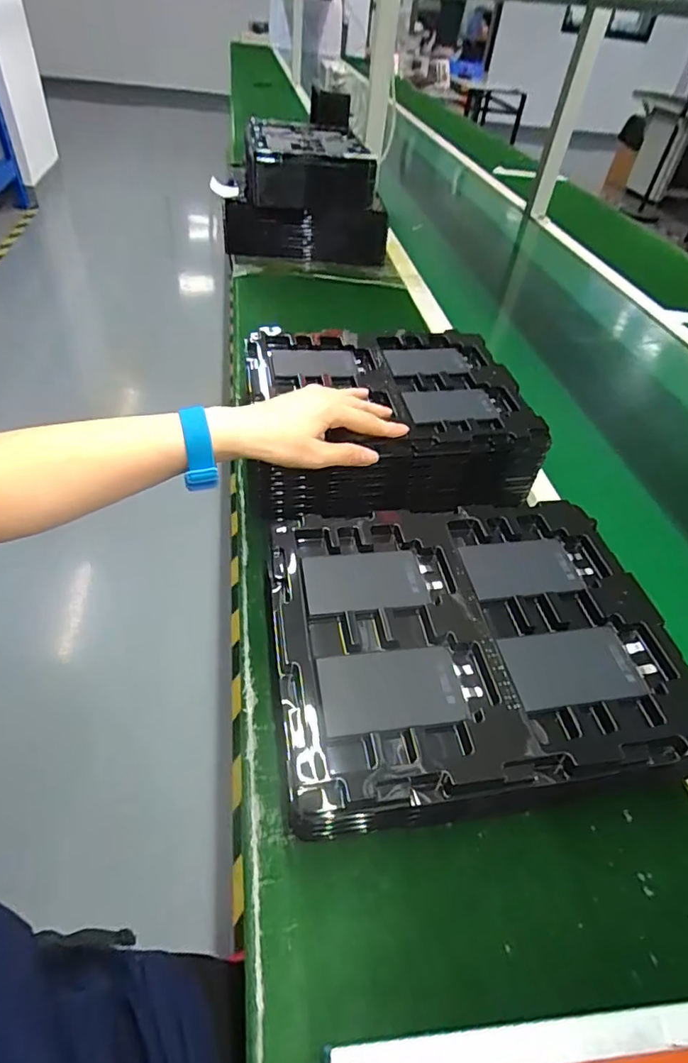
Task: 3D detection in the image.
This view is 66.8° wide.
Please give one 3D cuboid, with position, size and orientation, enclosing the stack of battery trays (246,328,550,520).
[{"bbox_3d":[0.042,-0.127,0.557,0.267,0.083,0.225,-2,43,-10],"label":"stack of battery trays"}]

